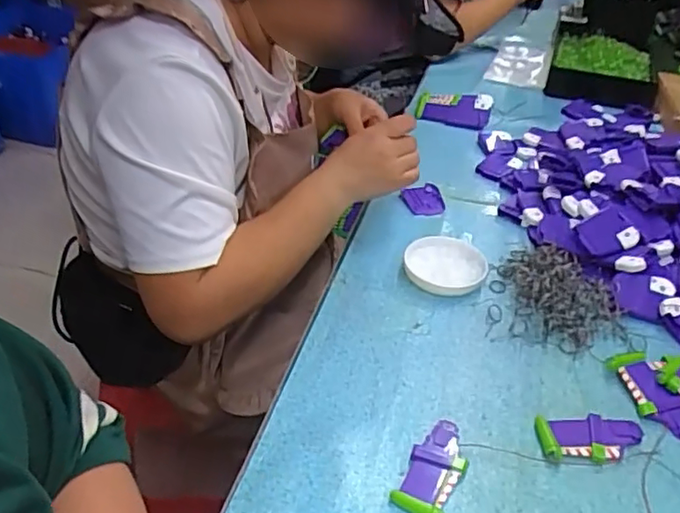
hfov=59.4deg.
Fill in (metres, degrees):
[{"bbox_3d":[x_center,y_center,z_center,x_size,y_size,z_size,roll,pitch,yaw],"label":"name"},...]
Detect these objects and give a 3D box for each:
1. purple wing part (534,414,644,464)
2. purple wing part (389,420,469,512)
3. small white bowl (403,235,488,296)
[{"bbox_3d":[0.214,0.156,0.507,0.091,0.010,0.040,3,37,-2],"label":"purple wing part"},{"bbox_3d":[0.077,0.169,0.478,0.043,0.008,0.090,21,41,21],"label":"purple wing part"},{"bbox_3d":[0.121,0.009,0.685,0.089,0.025,0.089,3,37,-2],"label":"small white bowl"}]

